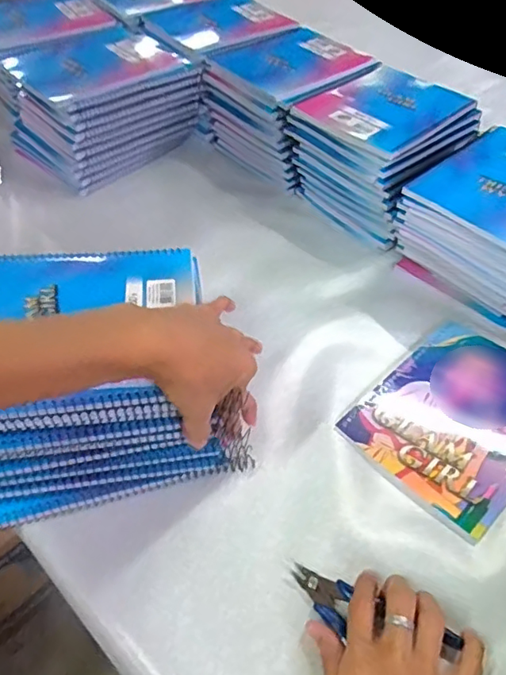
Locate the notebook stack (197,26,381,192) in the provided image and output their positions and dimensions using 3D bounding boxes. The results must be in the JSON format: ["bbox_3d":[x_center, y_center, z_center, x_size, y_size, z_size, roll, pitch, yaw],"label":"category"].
[{"bbox_3d":[0.057,-0.337,0.782,0.183,0.124,0.209,37,55,27],"label":"notebook stack"}]

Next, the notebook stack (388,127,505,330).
[{"bbox_3d":[0.278,-0.129,0.615,0.195,0.122,0.170,-33,57,-29],"label":"notebook stack"}]

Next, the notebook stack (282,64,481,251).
[{"bbox_3d":[0.174,-0.243,0.710,0.195,0.128,0.187,-31,56,-28],"label":"notebook stack"}]

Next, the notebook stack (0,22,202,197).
[{"bbox_3d":[-0.229,-0.333,0.764,0.217,0.124,0.221,36,55,26],"label":"notebook stack"}]

